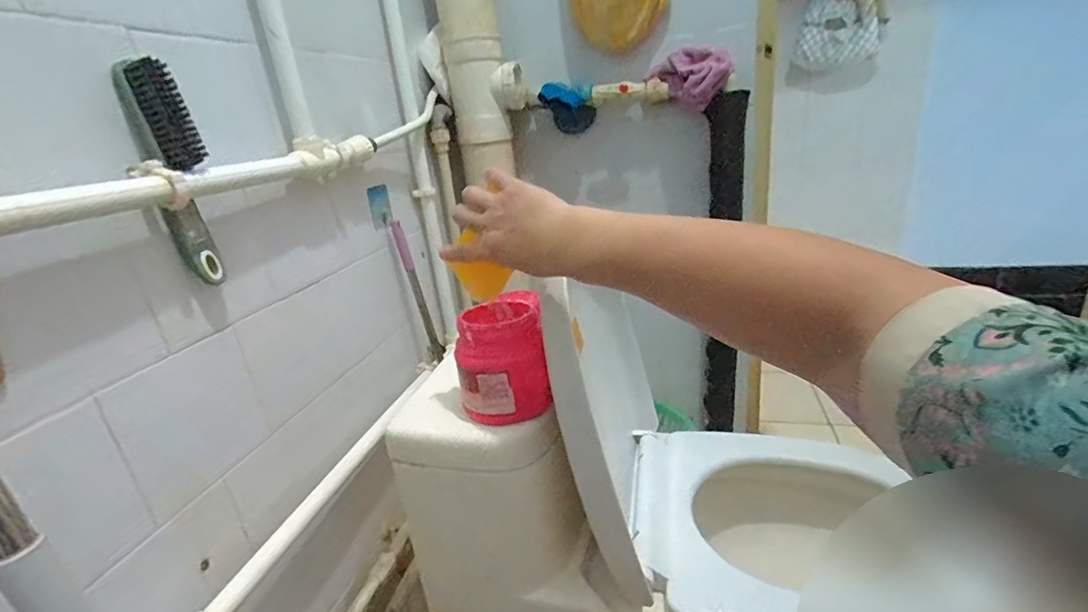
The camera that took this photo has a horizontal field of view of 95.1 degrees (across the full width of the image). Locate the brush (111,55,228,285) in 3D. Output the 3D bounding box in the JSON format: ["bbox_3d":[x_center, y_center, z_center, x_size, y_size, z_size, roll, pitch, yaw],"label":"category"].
[{"bbox_3d":[-0.360,-0.127,0.492,0.027,0.206,0.049,11,27,39],"label":"brush"}]

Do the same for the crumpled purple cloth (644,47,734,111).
[{"bbox_3d":[0.291,-0.443,1.002,0.158,0.128,0.063,0,22,17],"label":"crumpled purple cloth"}]

